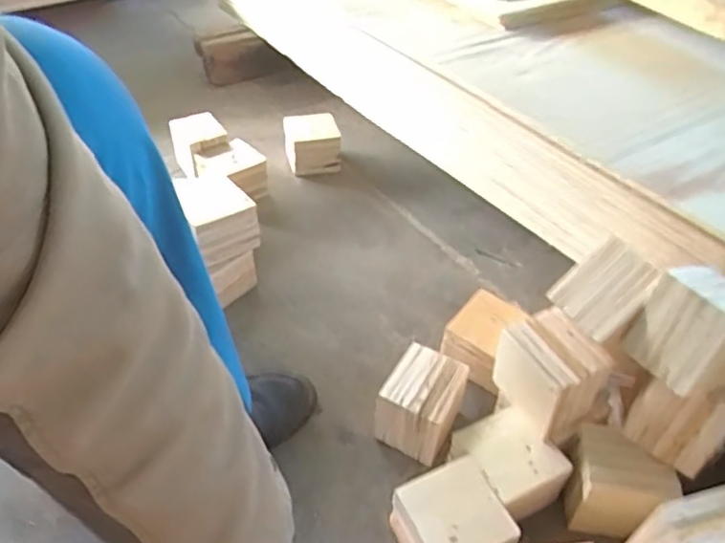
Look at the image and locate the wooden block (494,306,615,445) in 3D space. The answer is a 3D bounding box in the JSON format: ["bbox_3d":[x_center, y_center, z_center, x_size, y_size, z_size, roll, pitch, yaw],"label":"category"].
[{"bbox_3d":[0.210,0.116,0.676,0.083,0.097,0.103,-17,46,-20],"label":"wooden block"}]

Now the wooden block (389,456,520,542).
[{"bbox_3d":[0.092,0.271,0.624,0.098,0.077,0.103,-14,44,-19],"label":"wooden block"}]

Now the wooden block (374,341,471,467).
[{"bbox_3d":[0.073,0.165,0.732,0.088,0.093,0.097,21,44,19],"label":"wooden block"}]

